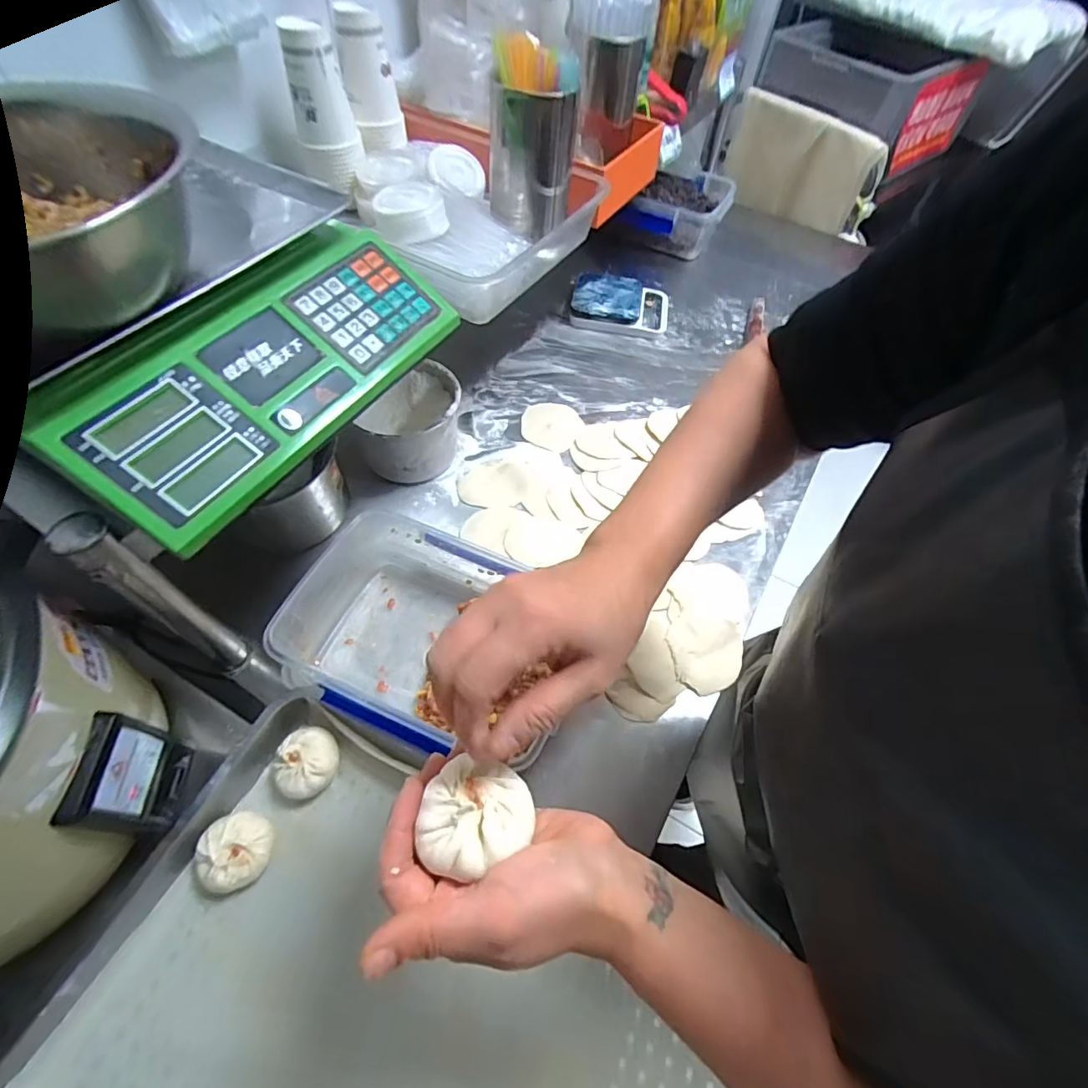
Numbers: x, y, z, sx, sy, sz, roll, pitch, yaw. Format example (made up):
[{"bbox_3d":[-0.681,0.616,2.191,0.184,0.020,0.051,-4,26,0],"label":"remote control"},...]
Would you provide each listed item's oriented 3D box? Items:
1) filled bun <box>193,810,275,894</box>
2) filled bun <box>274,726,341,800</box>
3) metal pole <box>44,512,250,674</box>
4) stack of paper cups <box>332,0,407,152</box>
[{"bbox_3d":[-0.286,0.287,0.479,0.060,0.045,0.059,1,58,-2],"label":"filled bun"},{"bbox_3d":[-0.239,0.224,0.523,0.059,0.040,0.060,2,57,-3],"label":"filled bun"},{"bbox_3d":[-0.354,0.059,0.484,0.028,0.268,0.030,-22,61,-16],"label":"metal pole"},{"bbox_3d":[-0.212,-0.571,0.629,0.064,0.123,0.059,-13,59,-11],"label":"stack of paper cups"}]

